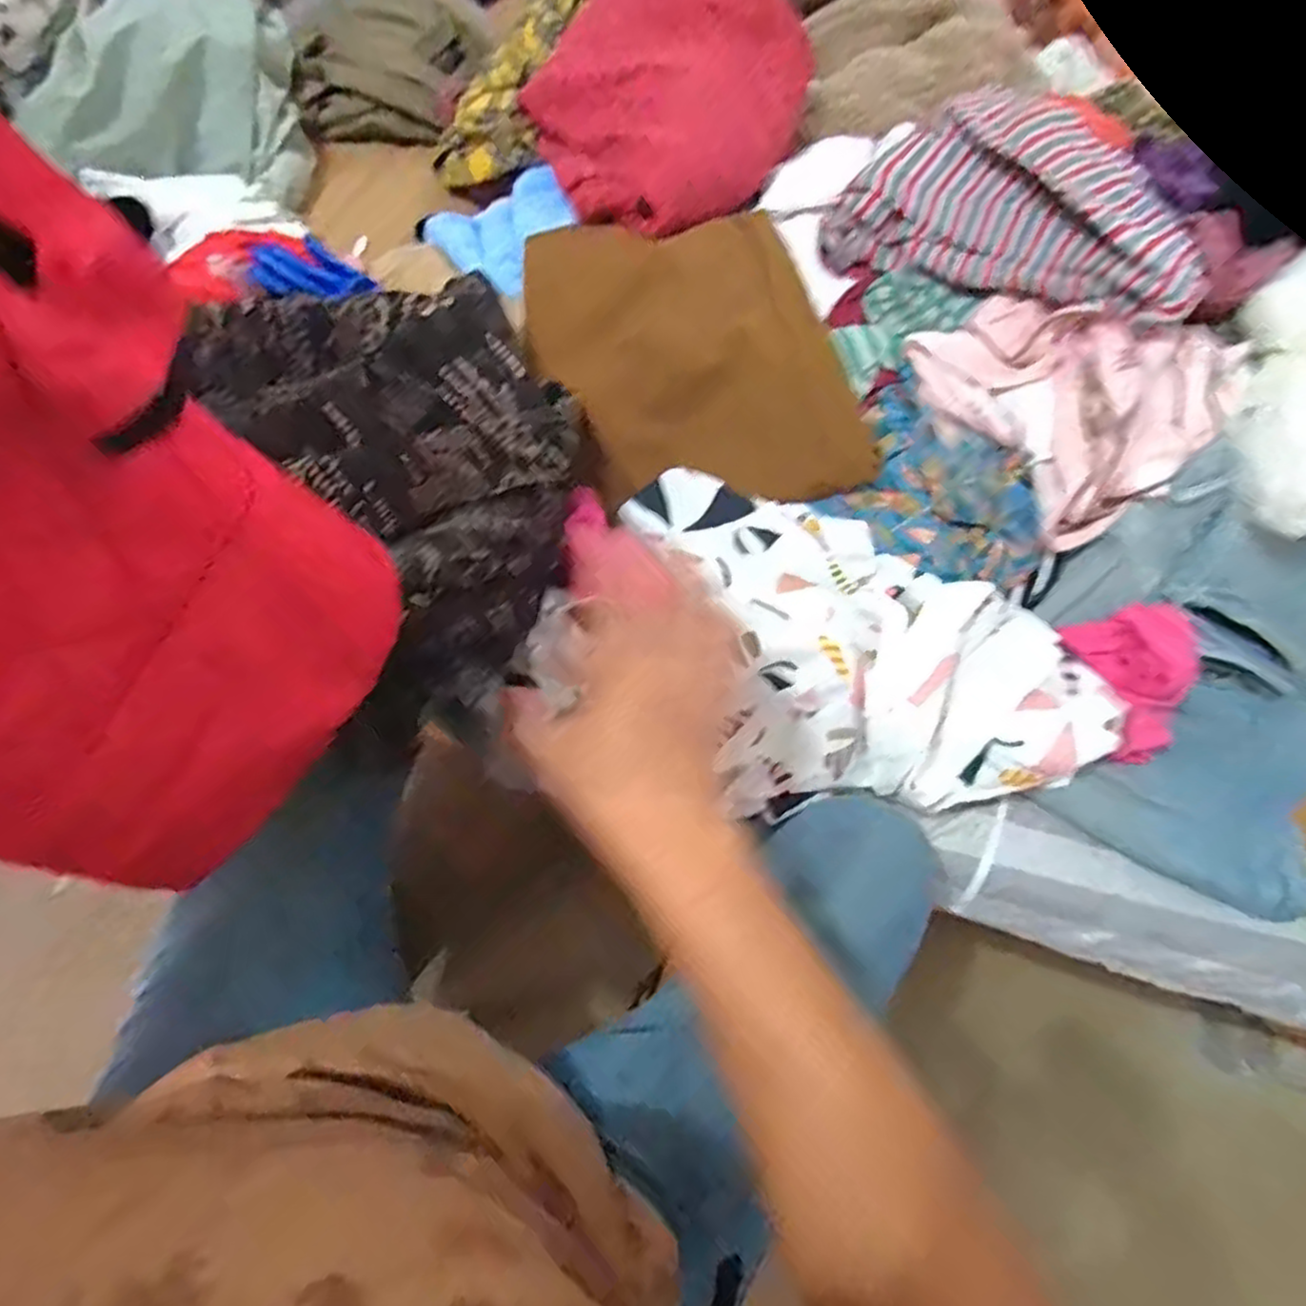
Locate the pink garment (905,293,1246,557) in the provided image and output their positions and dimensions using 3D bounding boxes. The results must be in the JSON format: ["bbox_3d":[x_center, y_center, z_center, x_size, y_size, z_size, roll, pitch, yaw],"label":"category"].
[{"bbox_3d":[0.340,-0.221,0.601,0.205,0.078,0.212,-36,72,-17],"label":"pink garment"}]

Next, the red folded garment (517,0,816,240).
[{"bbox_3d":[0.013,-0.553,0.714,0.212,0.143,0.290,37,69,13],"label":"red folded garment"}]

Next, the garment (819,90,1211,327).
[{"bbox_3d":[0.327,-0.379,0.645,0.296,0.076,0.193,32,68,12],"label":"garment"}]

